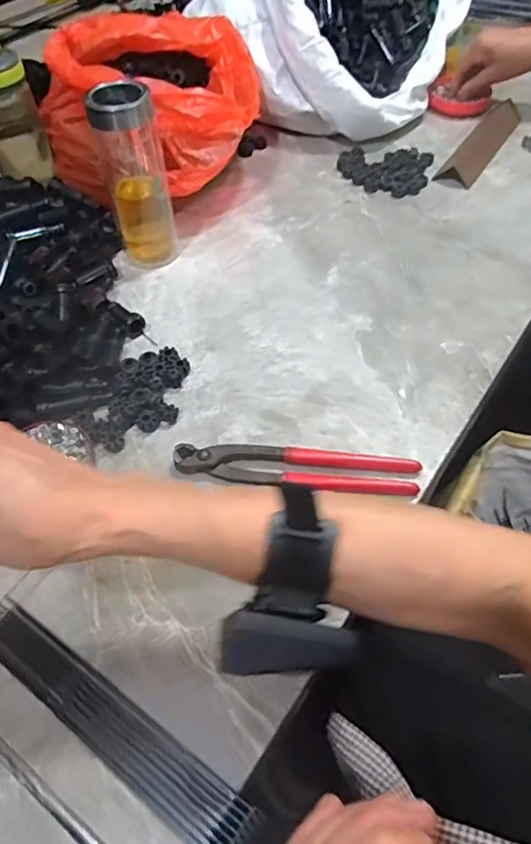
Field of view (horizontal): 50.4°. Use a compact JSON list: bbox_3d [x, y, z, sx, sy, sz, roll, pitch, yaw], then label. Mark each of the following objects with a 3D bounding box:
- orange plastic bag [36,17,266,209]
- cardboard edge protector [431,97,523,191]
[{"bbox_3d":[-0.142,-0.376,0.697,0.252,0.137,0.255,3,54,3],"label":"orange plastic bag"},{"bbox_3d":[0.292,-0.377,0.760,0.046,0.020,0.211,28,59,19],"label":"cardboard edge protector"}]

